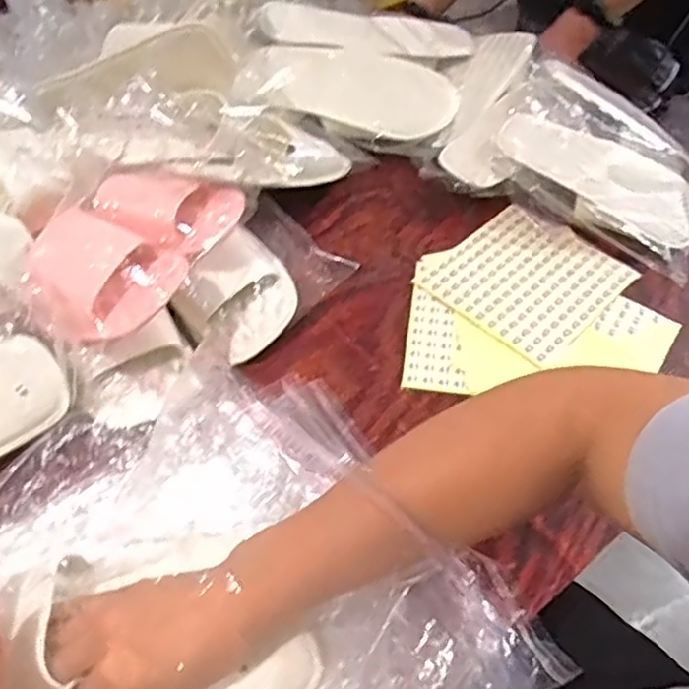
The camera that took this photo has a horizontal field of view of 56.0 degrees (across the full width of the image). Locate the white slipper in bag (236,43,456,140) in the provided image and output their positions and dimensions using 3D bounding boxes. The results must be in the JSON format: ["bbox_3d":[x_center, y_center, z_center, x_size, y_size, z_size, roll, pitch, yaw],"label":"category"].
[{"bbox_3d":[0.006,-0.302,0.784,0.251,0.056,0.120,17,54,13],"label":"white slipper in bag"}]

